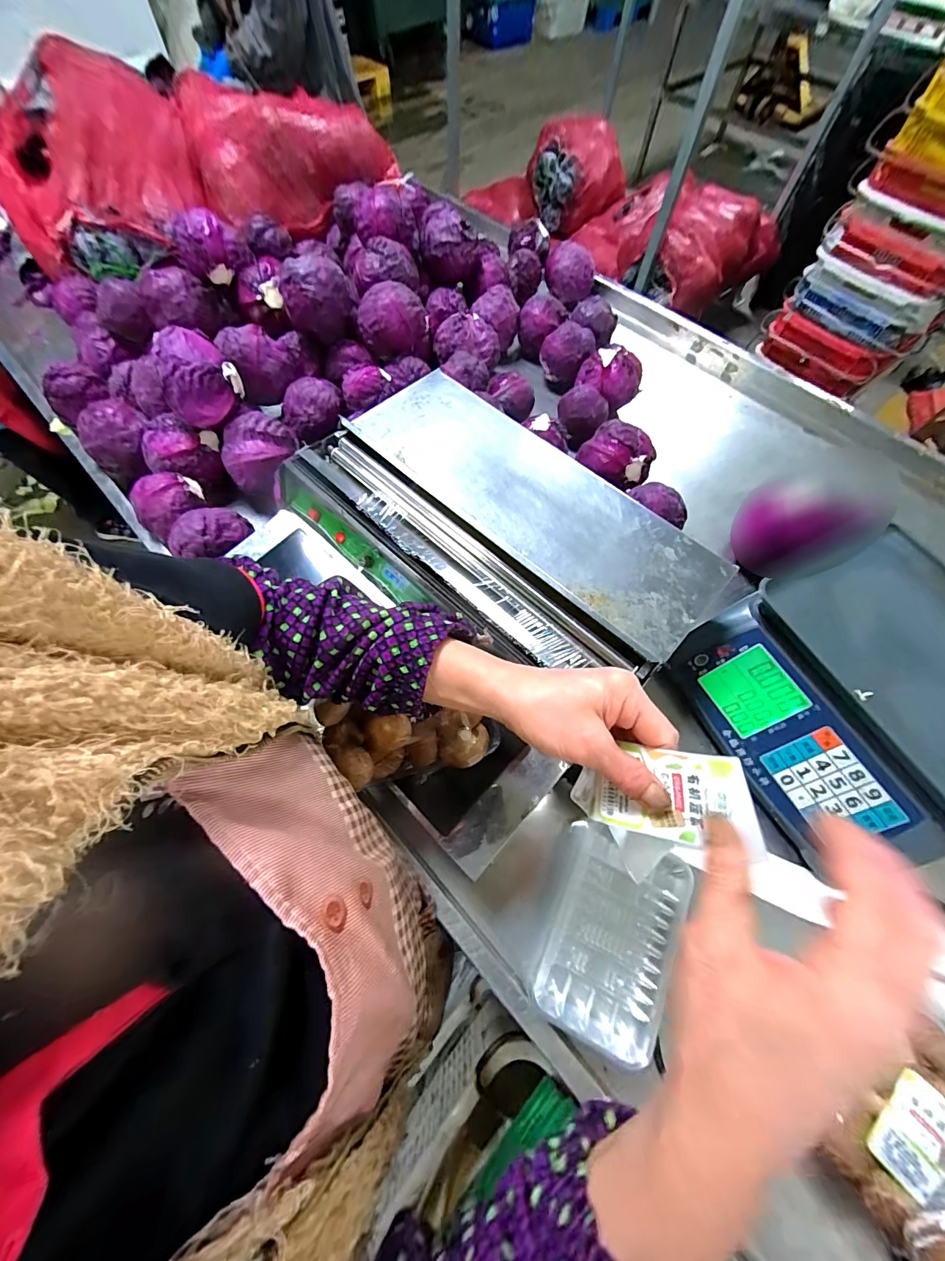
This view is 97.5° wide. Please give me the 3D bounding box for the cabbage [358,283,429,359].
[{"bbox_3d":[-0.139,-0.547,0.730,0.102,0.091,0.105,14,67,5],"label":"cabbage"}]

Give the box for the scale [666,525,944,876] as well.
[{"bbox_3d":[0.475,0.073,0.497,0.334,0.112,0.316,-23,69,-11],"label":"scale"}]

